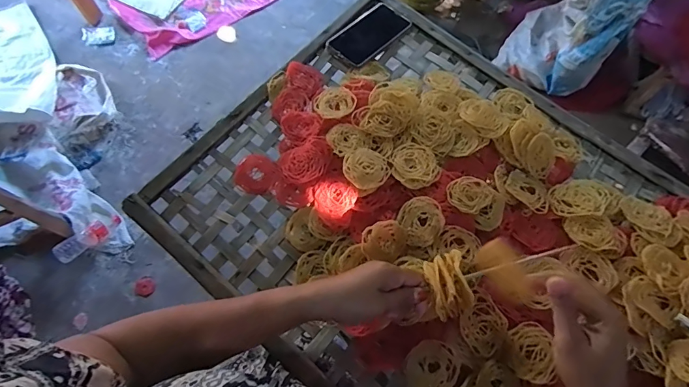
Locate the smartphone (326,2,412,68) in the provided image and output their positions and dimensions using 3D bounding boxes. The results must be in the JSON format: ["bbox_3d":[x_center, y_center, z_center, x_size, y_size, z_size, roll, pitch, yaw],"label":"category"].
[{"bbox_3d":[0.045,-0.280,0.719,0.075,0.008,0.155,42,65,8],"label":"smartphone"}]

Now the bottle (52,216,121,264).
[{"bbox_3d":[-0.919,0.158,1.481,0.071,0.054,0.233,37,51,13],"label":"bottle"}]

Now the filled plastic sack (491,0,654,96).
[{"bbox_3d":[0.855,-0.661,1.512,0.356,0.544,0.306,32,69,11],"label":"filled plastic sack"}]

